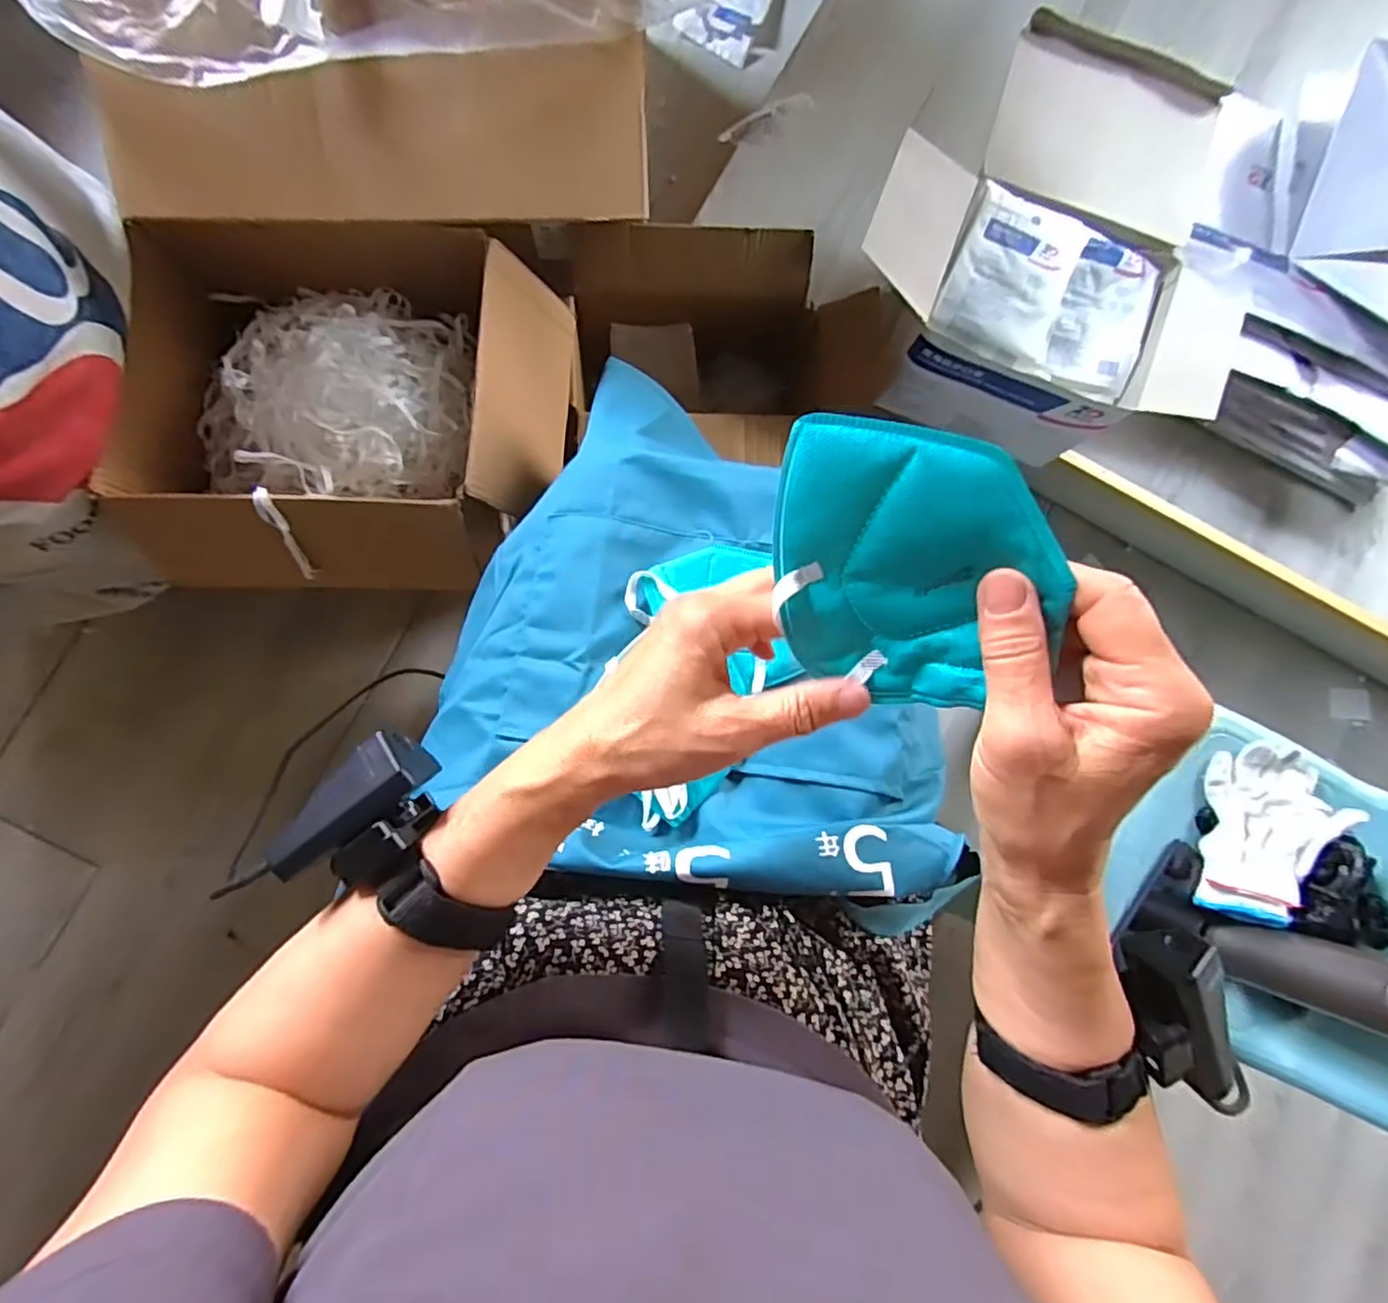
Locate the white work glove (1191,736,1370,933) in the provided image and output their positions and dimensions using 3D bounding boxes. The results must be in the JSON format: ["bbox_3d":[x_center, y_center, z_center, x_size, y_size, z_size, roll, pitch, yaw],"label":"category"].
[{"bbox_3d":[0.587,0.185,0.655,0.114,0.055,0.181,10,73,34],"label":"white work glove"}]

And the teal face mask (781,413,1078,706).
[{"bbox_3d":[0.084,-0.030,0.245,0.101,0.007,0.114,2,121,19],"label":"teal face mask"}]

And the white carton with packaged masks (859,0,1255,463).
[{"bbox_3d":[0.424,-0.470,0.787,0.417,0.188,0.381,21,84,-2],"label":"white carton with packaged masks"}]

